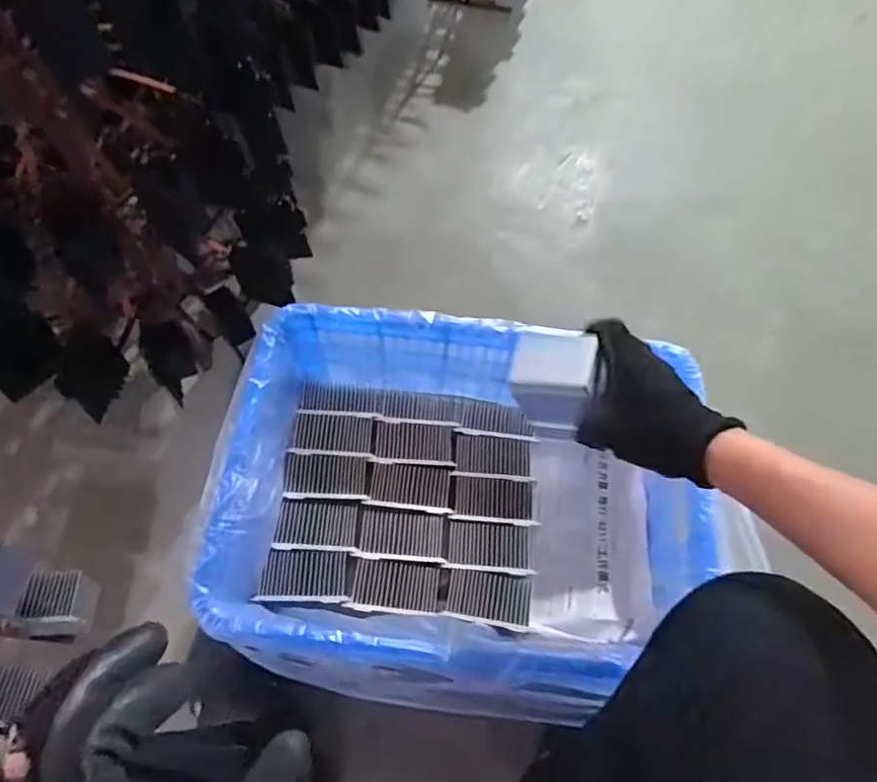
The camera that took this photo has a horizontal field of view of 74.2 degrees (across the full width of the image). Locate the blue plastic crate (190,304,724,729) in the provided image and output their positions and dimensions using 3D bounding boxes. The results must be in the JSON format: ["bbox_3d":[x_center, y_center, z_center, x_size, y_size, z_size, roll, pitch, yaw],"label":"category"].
[{"bbox_3d":[0.019,0.131,0.655,0.486,0.206,0.383,9,65,1],"label":"blue plastic crate"}]

